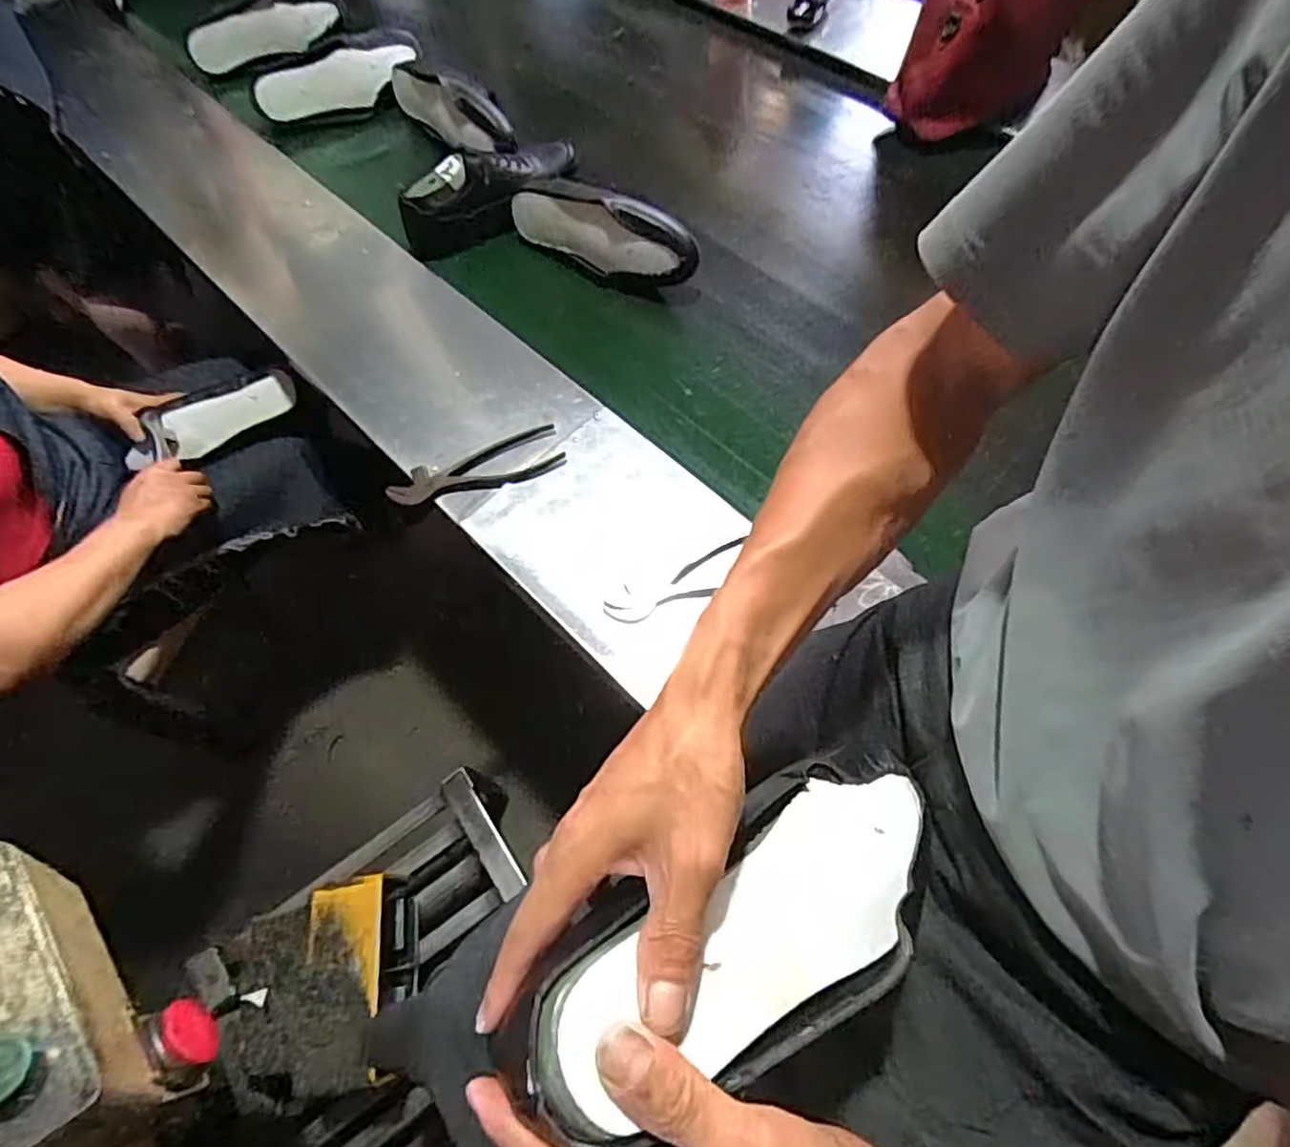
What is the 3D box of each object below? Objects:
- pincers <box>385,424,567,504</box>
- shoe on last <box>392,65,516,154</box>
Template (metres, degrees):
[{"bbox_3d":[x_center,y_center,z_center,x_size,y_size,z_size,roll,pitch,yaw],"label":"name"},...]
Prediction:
[{"bbox_3d":[-0.189,-0.119,0.741,0.195,0.021,0.065,-21,64,-8],"label":"pincers"},{"bbox_3d":[-0.308,-0.733,1.025,0.096,0.069,0.298,-37,67,-15],"label":"shoe on last"}]

